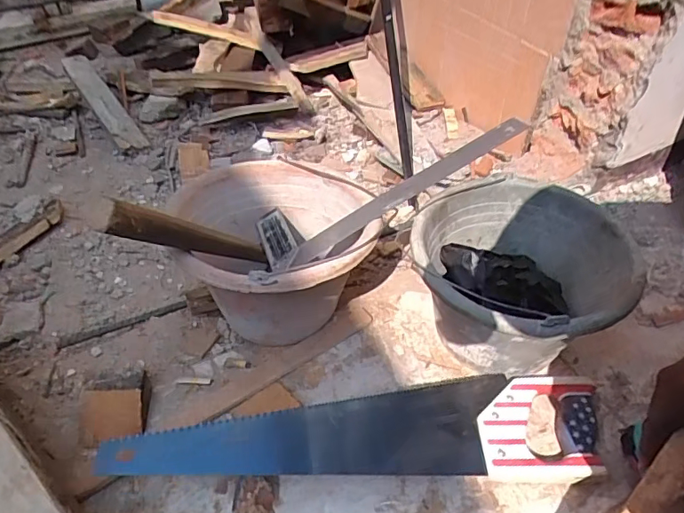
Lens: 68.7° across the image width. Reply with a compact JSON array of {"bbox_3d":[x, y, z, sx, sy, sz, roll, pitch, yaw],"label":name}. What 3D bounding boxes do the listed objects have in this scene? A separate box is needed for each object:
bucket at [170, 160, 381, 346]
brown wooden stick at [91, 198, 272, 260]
[{"bbox_3d":[-0.079,0.004,0.651,0.219,0.172,0.238,0,46,0],"label":"bucket"},{"bbox_3d":[-0.160,-0.023,0.541,0.031,0.239,0.031,27,93,25],"label":"brown wooden stick"}]

